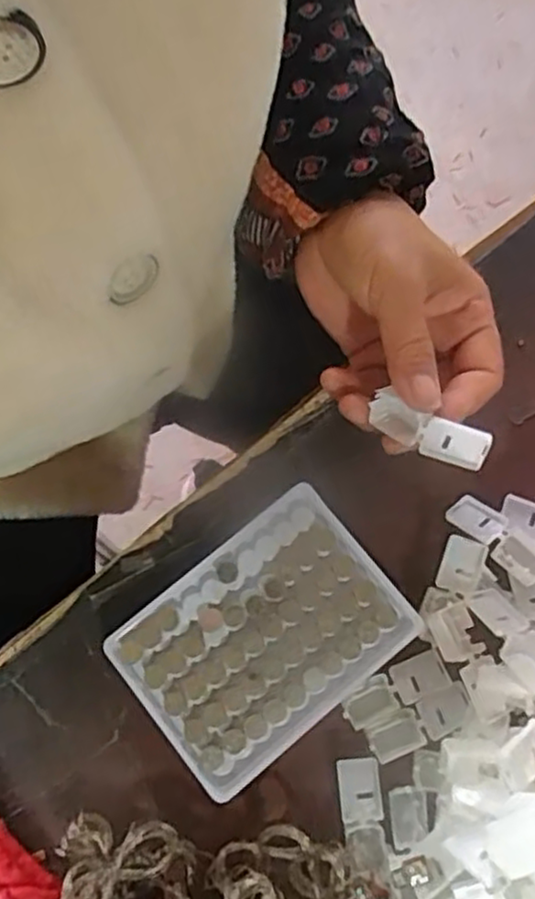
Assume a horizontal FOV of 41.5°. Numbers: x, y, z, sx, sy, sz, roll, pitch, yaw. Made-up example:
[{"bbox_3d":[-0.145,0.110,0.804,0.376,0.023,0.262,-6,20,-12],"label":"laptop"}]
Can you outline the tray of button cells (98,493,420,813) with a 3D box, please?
[{"bbox_3d":[-0.002,0.093,0.353,0.130,0.019,0.096,-38,80,-8],"label":"tray of button cells"}]

